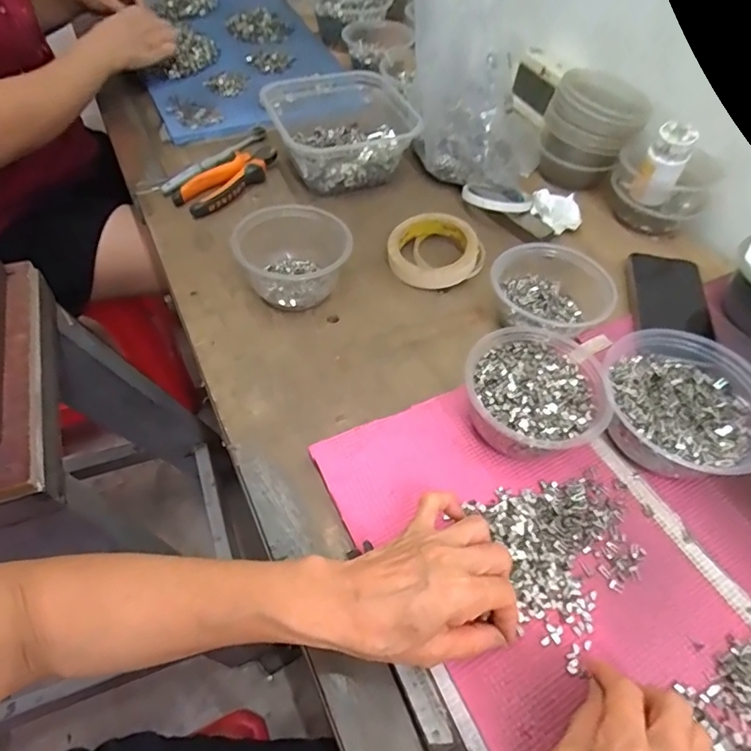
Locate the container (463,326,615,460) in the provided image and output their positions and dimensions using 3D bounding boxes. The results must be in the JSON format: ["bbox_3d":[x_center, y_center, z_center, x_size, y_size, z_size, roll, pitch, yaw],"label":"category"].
[{"bbox_3d":[0.132,0.017,0.436,0.111,0.058,0.112,2,54,-3],"label":"container"}]

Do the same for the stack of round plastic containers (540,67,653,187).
[{"bbox_3d":[0.274,-0.310,0.657,0.110,0.117,0.100,22,56,13],"label":"stack of round plastic containers"}]

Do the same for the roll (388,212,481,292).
[{"bbox_3d":[0.063,-0.143,0.580,0.096,0.038,0.091,2,54,-3],"label":"roll"}]

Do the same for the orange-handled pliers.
[{"bbox_3d":[-0.180,-0.252,0.645,0.061,0.020,0.149,37,59,21],"label":"orange-handled pliers"}]

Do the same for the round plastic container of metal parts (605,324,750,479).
[{"bbox_3d":[0.258,0.029,0.436,0.131,0.054,0.129,2,54,-3],"label":"round plastic container of metal parts"}]

